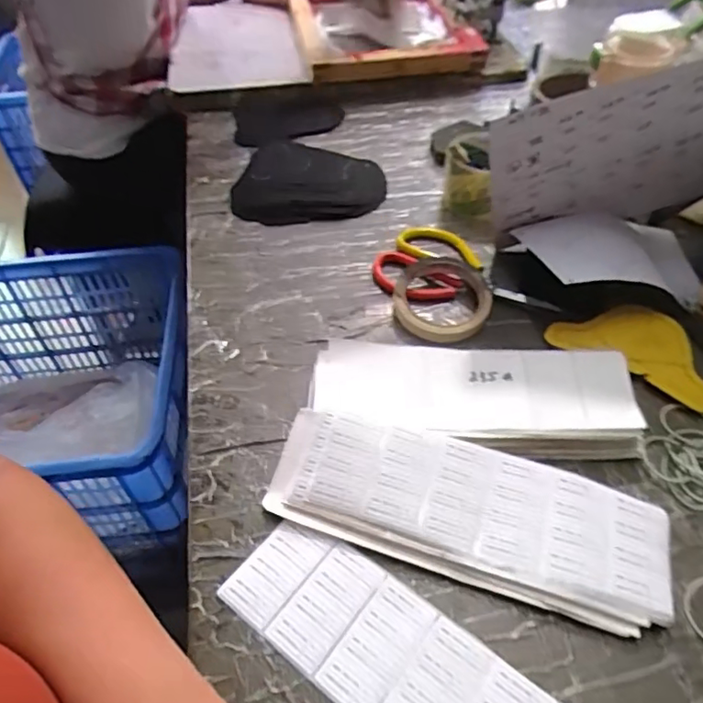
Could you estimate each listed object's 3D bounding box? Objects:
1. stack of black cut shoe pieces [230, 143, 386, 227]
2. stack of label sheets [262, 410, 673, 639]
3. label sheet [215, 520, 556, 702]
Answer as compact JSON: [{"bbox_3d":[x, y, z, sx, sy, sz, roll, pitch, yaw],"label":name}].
[{"bbox_3d":[-0.052,-0.214,0.730,0.183,0.019,0.156,-1,48,-2],"label":"stack of black cut shoe pieces"},{"bbox_3d":[0.081,0.116,0.426,0.281,0.027,0.101,12,49,10],"label":"stack of label sheets"},{"bbox_3d":[0.034,0.199,0.367,0.252,0.004,0.079,30,55,25],"label":"label sheet"}]

